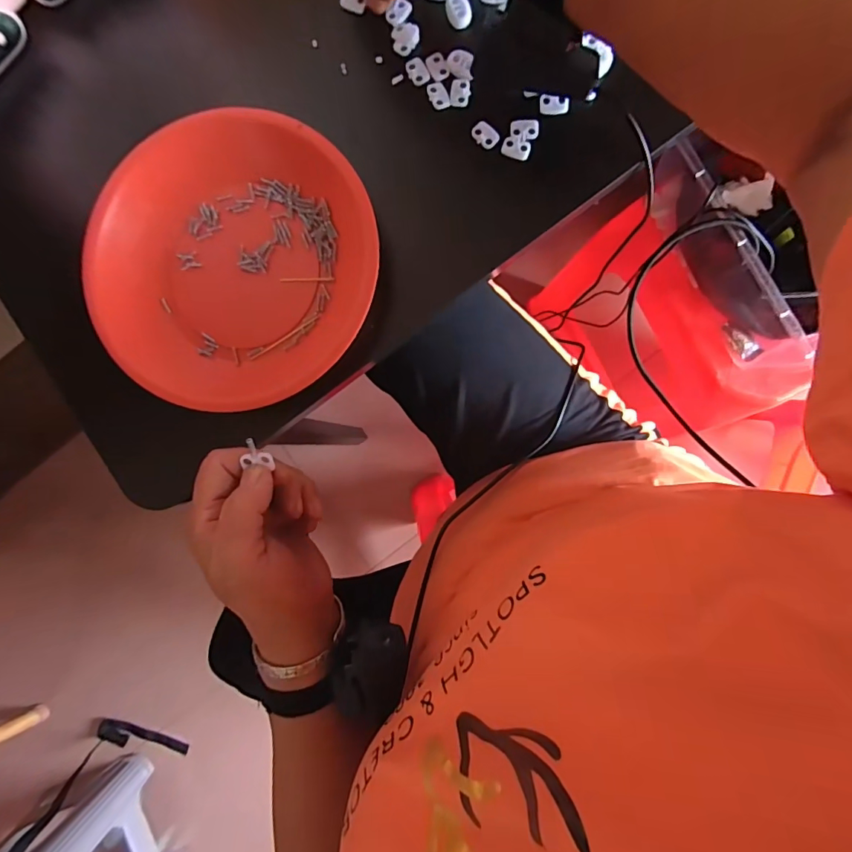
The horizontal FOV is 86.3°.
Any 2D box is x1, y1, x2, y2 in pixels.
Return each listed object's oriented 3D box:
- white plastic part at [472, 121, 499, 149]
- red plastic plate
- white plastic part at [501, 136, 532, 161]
[{"bbox_3d":[0.041,-0.199,0.310,0.019,0.004,0.013,44,92,5],"label":"white plastic part"},{"bbox_3d":[-0.130,-0.109,0.309,0.194,0.029,0.185,0,88,5],"label":"red plastic plate"},{"bbox_3d":[0.061,-0.189,0.308,0.019,0.004,0.013,22,90,5],"label":"white plastic part"}]

